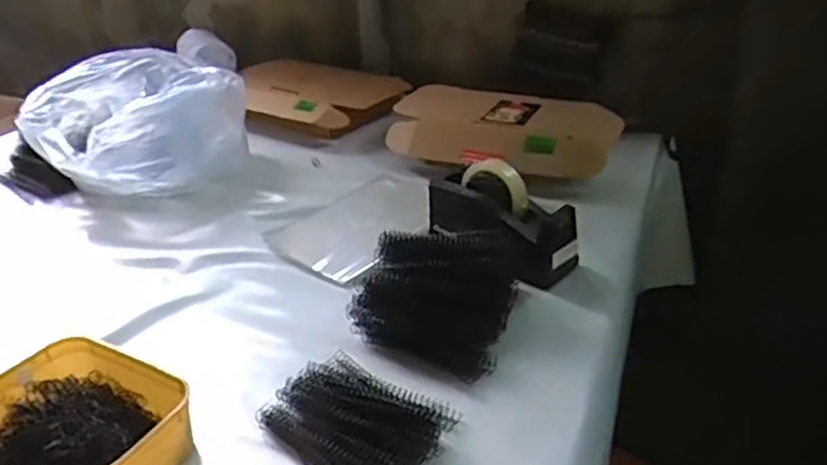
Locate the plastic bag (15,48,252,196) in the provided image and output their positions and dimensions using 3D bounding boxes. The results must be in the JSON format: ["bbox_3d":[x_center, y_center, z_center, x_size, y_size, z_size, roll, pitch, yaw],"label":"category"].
[{"bbox_3d":[-0.468,-0.181,1.178,0.346,0.180,0.294,-10,29,-12],"label":"plastic bag"}]

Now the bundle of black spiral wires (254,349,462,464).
[{"bbox_3d":[-0.059,0.182,0.648,0.165,0.033,0.144,18,35,35],"label":"bundle of black spiral wires"}]

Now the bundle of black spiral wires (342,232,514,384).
[{"bbox_3d":[0.032,0.058,0.787,0.167,0.089,0.191,11,31,24],"label":"bundle of black spiral wires"}]

